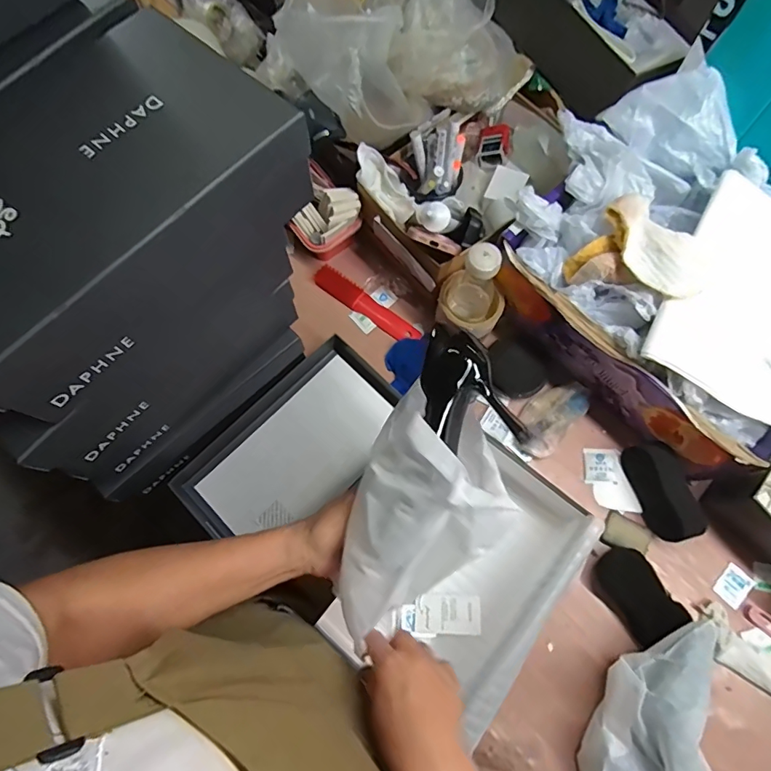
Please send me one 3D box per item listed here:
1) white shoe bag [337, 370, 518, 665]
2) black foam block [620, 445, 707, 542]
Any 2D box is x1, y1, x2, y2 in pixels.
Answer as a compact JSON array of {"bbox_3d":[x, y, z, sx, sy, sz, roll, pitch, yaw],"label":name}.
[{"bbox_3d":[0.030,0.111,0.383,0.117,0.090,0.199,24,75,7],"label":"white shoe bag"},{"bbox_3d":[0.362,0.138,0.614,0.046,0.076,0.123,-15,74,-4],"label":"black foam block"}]

